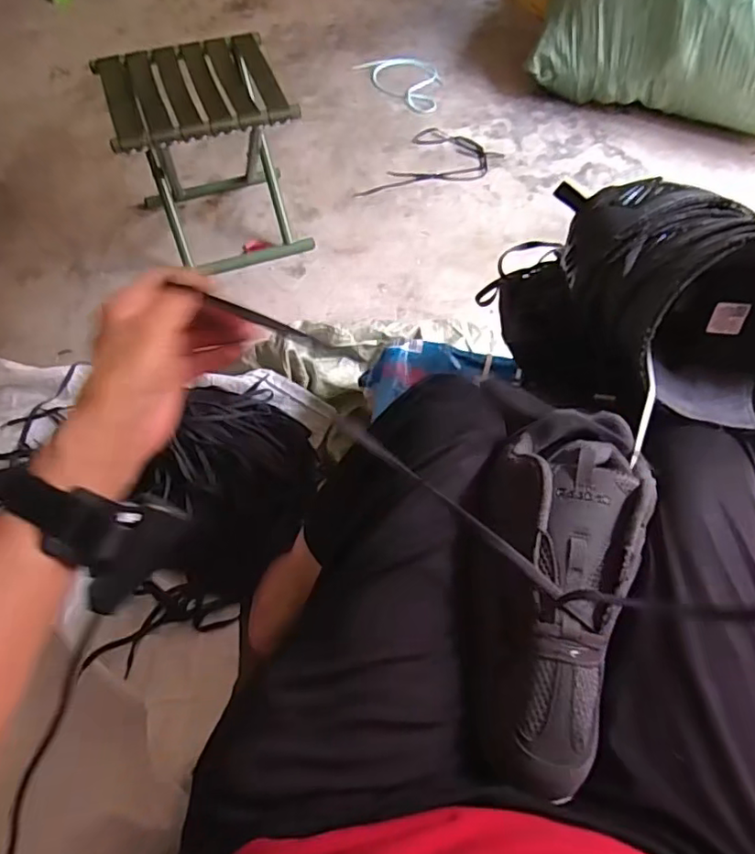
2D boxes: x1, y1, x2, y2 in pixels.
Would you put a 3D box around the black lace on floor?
[{"bbox_3d":[0.129,-0.593,1.321,0.212,0.008,0.318,27,62,14],"label":"black lace on floor"}]

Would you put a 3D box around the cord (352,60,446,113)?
[{"bbox_3d":[0.049,-0.901,1.481,0.231,0.024,0.189,6,59,2],"label":"cord"}]

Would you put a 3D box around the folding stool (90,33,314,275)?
[{"bbox_3d":[-0.314,-0.502,1.082,0.284,0.304,0.258,-16,61,-11],"label":"folding stool"}]

